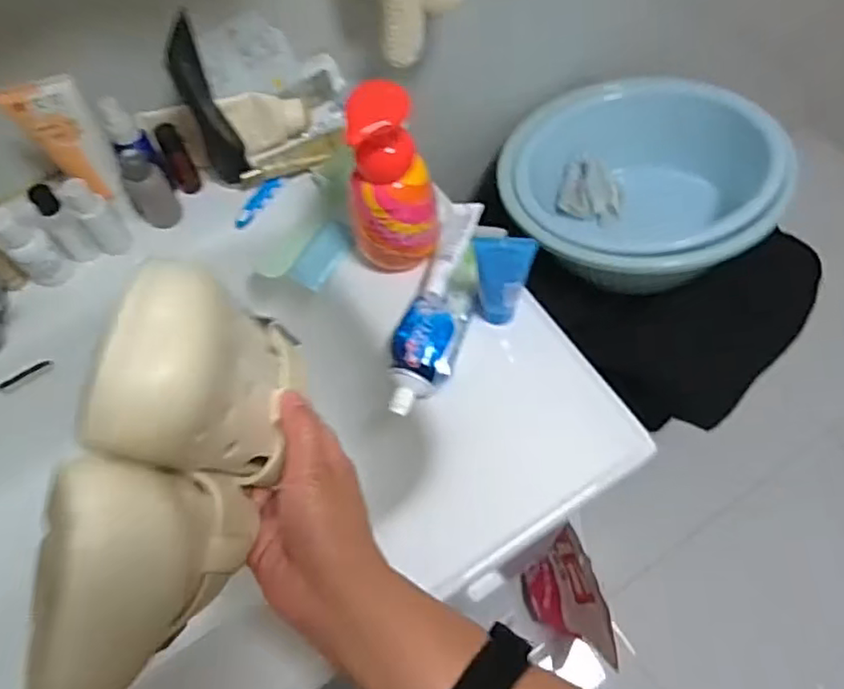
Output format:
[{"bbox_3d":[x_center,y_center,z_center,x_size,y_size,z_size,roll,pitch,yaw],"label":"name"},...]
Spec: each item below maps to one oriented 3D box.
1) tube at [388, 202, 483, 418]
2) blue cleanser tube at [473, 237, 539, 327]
[{"bbox_3d":[0.015,-0.036,0.524,0.049,0.029,0.193,13,64,11],"label":"tube"},{"bbox_3d":[0.061,-0.045,0.487,0.042,0.099,0.020,8,63,8],"label":"blue cleanser tube"}]

